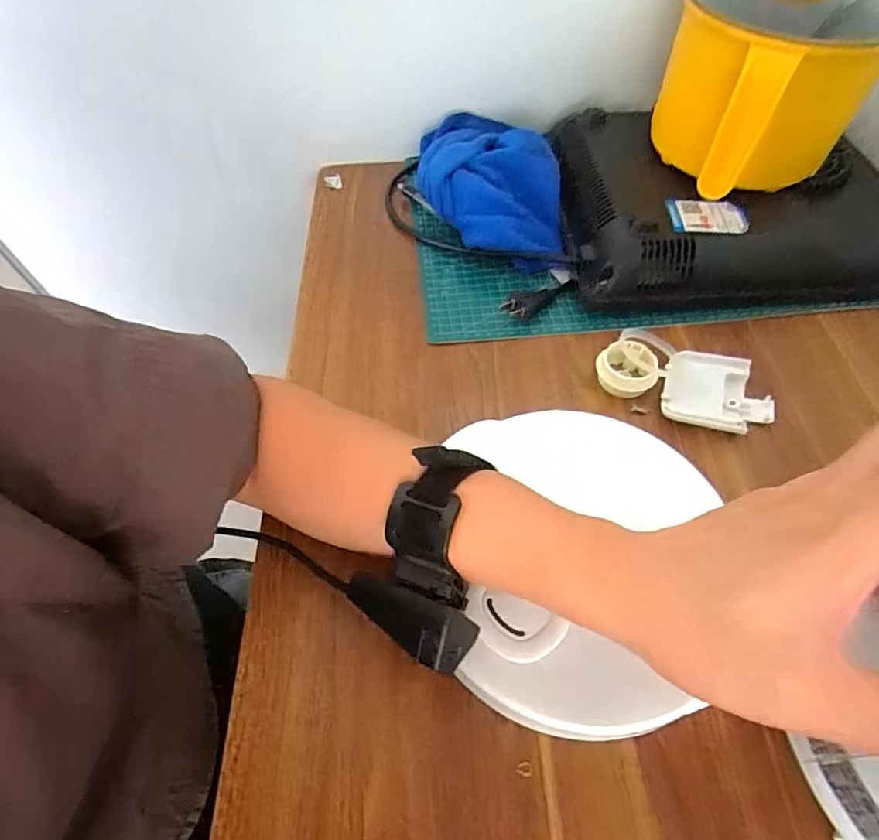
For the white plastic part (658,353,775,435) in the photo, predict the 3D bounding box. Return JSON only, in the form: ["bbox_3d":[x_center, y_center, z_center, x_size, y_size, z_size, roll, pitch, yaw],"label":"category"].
[{"bbox_3d":[0.217,-0.021,0.422,0.079,0.014,0.069,15,57,12],"label":"white plastic part"}]

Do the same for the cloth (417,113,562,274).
[{"bbox_3d":[0.046,-0.236,0.541,0.133,0.069,0.199,0,55,1],"label":"cloth"}]

